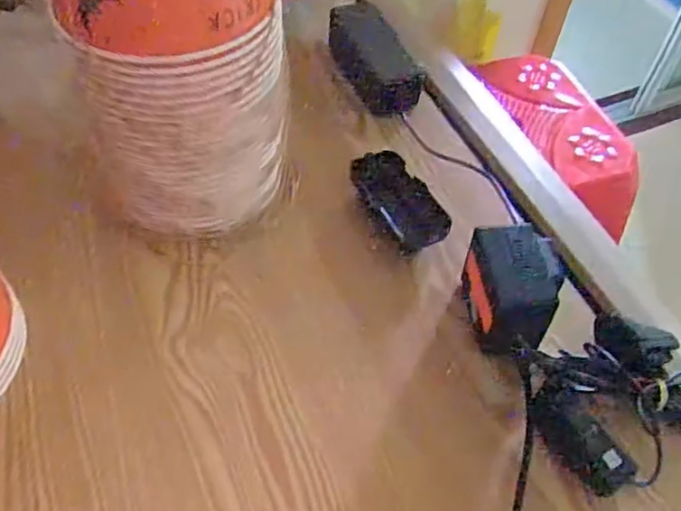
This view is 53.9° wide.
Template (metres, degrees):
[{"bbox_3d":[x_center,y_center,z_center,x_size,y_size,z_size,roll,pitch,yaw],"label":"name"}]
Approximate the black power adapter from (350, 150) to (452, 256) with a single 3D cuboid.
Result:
[{"bbox_3d":[0.051,-0.047,0.605,0.051,0.032,0.108,-20,56,-20],"label":"black power adapter"}]

